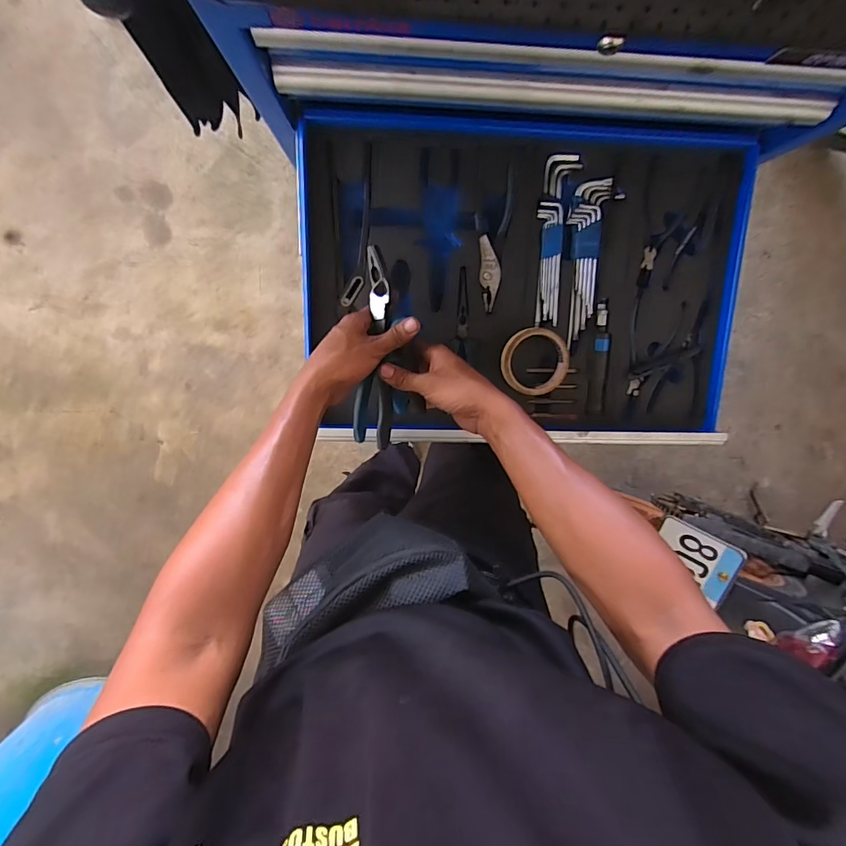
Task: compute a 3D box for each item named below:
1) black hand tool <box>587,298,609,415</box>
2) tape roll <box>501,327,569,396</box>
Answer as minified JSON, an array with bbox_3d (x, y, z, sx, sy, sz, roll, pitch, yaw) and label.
[{"bbox_3d":[0.255,-0.095,0.658,0.027,0.017,0.163,-1,101,-3],"label":"black hand tool"},{"bbox_3d":[0.158,-0.087,0.638,0.094,0.022,0.092,-1,101,-3],"label":"tape roll"}]

